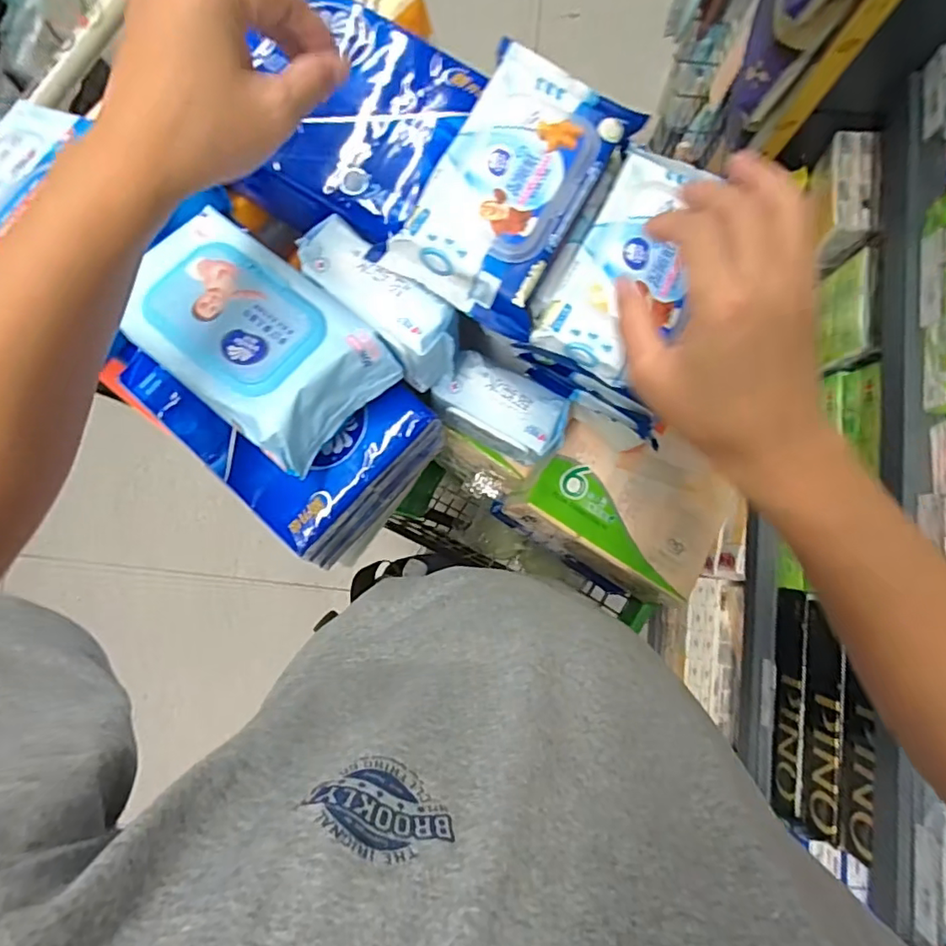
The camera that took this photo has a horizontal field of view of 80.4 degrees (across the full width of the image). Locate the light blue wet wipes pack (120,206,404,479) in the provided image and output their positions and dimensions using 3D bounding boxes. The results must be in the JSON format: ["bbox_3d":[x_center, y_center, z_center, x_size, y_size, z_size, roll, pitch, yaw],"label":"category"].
[{"bbox_3d":[-0.151,-0.094,0.387,0.171,0.050,0.109,39,85,5],"label":"light blue wet wipes pack"}]

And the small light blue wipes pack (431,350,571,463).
[{"bbox_3d":[0.025,-0.054,0.469,0.110,0.026,0.059,26,84,3],"label":"small light blue wipes pack"}]

